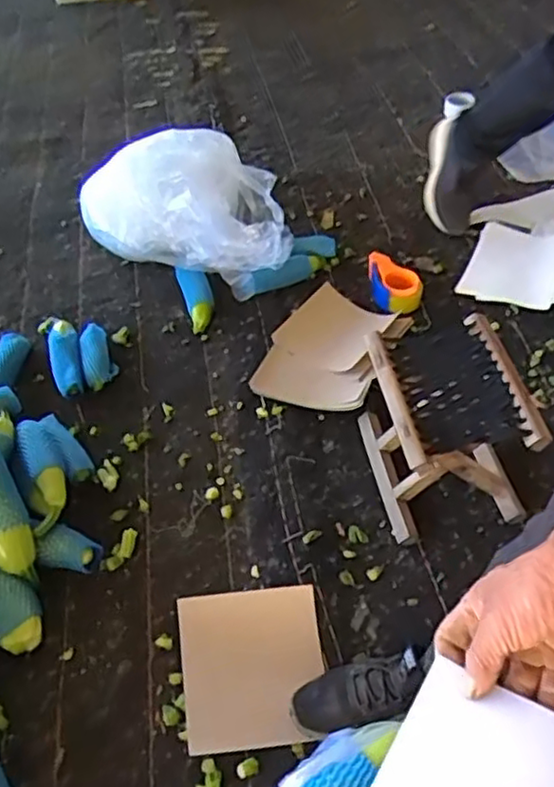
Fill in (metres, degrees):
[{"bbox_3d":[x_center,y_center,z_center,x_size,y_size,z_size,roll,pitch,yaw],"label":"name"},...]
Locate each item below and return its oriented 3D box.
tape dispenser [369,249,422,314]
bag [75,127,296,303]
[{"bbox_3d":[0.256,-0.248,1.472,0.104,0.043,0.168,-7,49,-2],"label":"tape dispenser"},{"bbox_3d":[-0.175,-0.412,1.473,0.412,0.269,0.210,15,51,16],"label":"bag"}]

